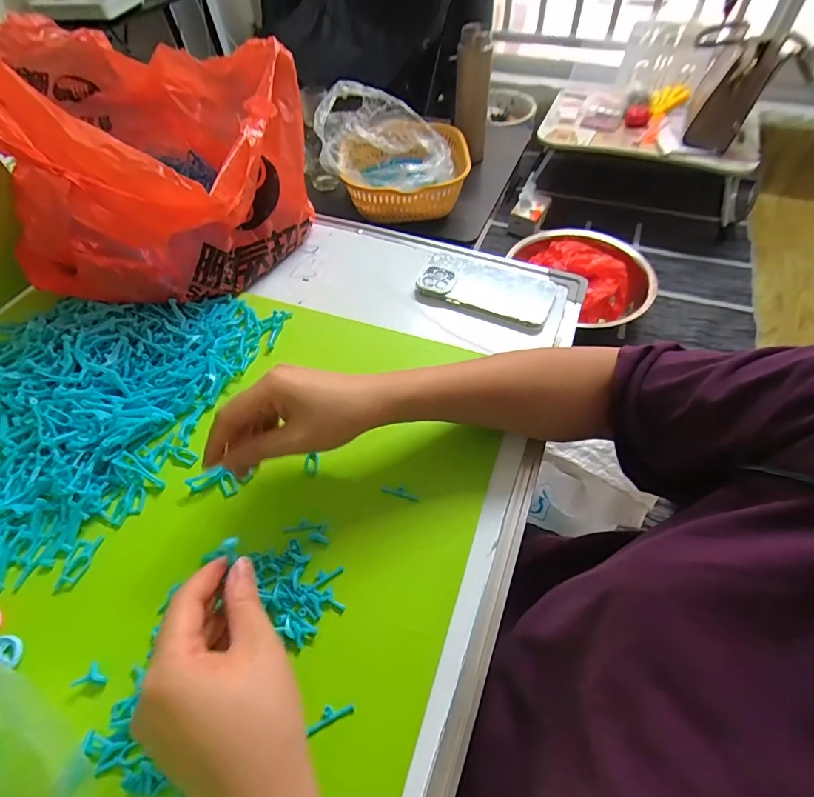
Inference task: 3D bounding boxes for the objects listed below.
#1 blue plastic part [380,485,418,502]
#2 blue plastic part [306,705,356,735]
[{"bbox_3d":[-0.006,0.082,0.381,0.033,0.004,0.009,12,55,11],"label":"blue plastic part"},{"bbox_3d":[-0.050,0.208,0.286,0.031,0.005,0.010,-7,56,-29],"label":"blue plastic part"}]

